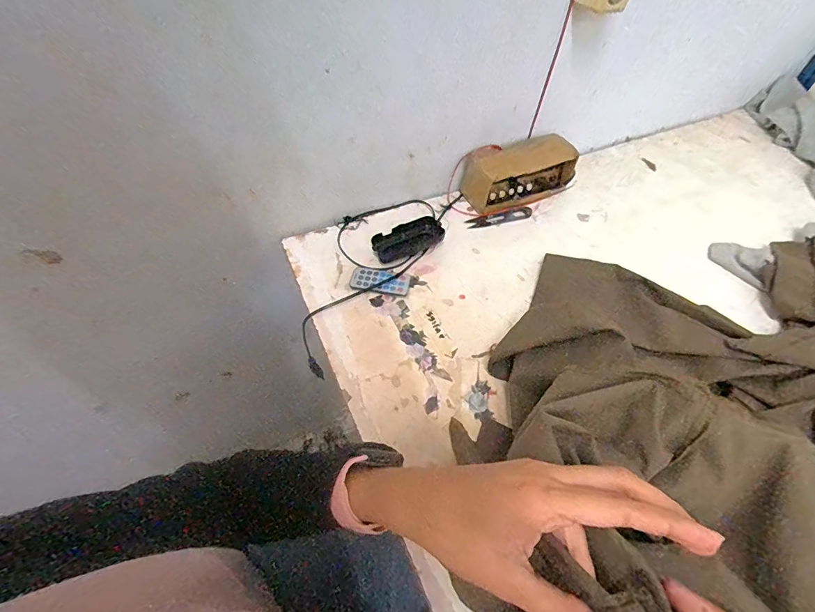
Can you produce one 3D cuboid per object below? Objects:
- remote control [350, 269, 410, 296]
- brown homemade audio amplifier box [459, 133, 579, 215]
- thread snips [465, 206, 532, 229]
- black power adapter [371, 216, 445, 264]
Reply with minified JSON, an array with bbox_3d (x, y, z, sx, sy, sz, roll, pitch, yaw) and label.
[{"bbox_3d":[-0.039,-0.036,0.575,0.082,0.004,0.038,7,53,3],"label":"remote control"},{"bbox_3d":[0.191,-0.227,0.681,0.184,0.076,0.072,-17,56,-14],"label":"brown homemade audio amplifier box"},{"bbox_3d":[0.155,-0.150,0.673,0.120,0.008,0.026,-12,55,-11],"label":"thread snips"},{"bbox_3d":[0.002,-0.103,0.614,0.109,0.031,0.046,-17,56,-15],"label":"black power adapter"}]

